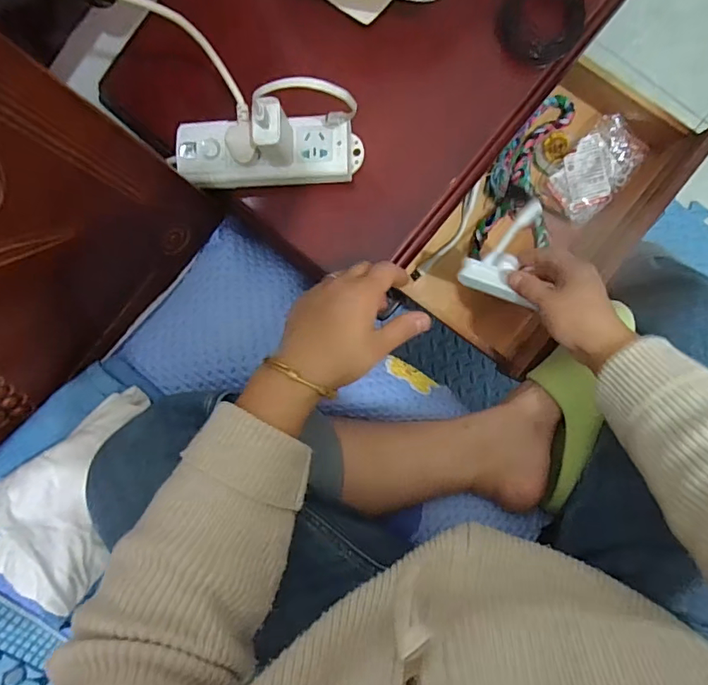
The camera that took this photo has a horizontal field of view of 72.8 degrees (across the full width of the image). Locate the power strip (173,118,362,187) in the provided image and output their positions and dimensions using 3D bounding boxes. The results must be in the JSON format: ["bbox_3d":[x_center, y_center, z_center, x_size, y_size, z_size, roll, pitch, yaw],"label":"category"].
[{"bbox_3d":[-0.081,-0.183,0.471,0.174,0.034,0.057,-1,91,6],"label":"power strip"}]

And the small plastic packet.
[{"bbox_3d":[0.315,-0.225,0.623,0.120,0.020,0.078,-44,87,5],"label":"small plastic packet"}]

